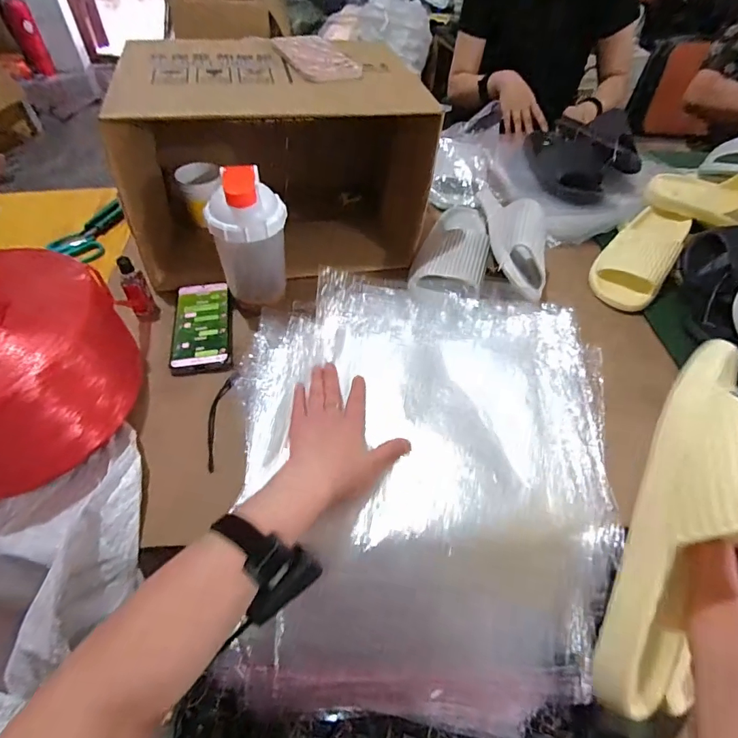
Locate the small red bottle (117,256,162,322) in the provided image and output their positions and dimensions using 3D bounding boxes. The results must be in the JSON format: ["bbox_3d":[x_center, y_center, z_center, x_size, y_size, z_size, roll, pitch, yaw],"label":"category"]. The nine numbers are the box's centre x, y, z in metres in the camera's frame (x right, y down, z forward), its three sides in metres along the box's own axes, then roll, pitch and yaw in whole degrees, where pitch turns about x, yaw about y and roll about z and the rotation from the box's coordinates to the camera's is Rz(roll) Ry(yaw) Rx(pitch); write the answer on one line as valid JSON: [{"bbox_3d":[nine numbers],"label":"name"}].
[{"bbox_3d":[-0.311,-0.105,0.598,0.030,0.087,0.031,-28,57,-23],"label":"small red bottle"}]

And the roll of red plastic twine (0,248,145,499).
[{"bbox_3d":[-0.402,0.001,0.481,0.240,0.138,0.234,1,51,-2],"label":"roll of red plastic twine"}]

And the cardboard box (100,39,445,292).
[{"bbox_3d":[-0.134,-0.320,0.680,0.408,0.241,0.270,-7,51,-8],"label":"cardboard box"}]

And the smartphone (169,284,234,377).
[{"bbox_3d":[-0.229,-0.065,0.617,0.075,0.010,0.166,-7,52,-8],"label":"smartphone"}]

